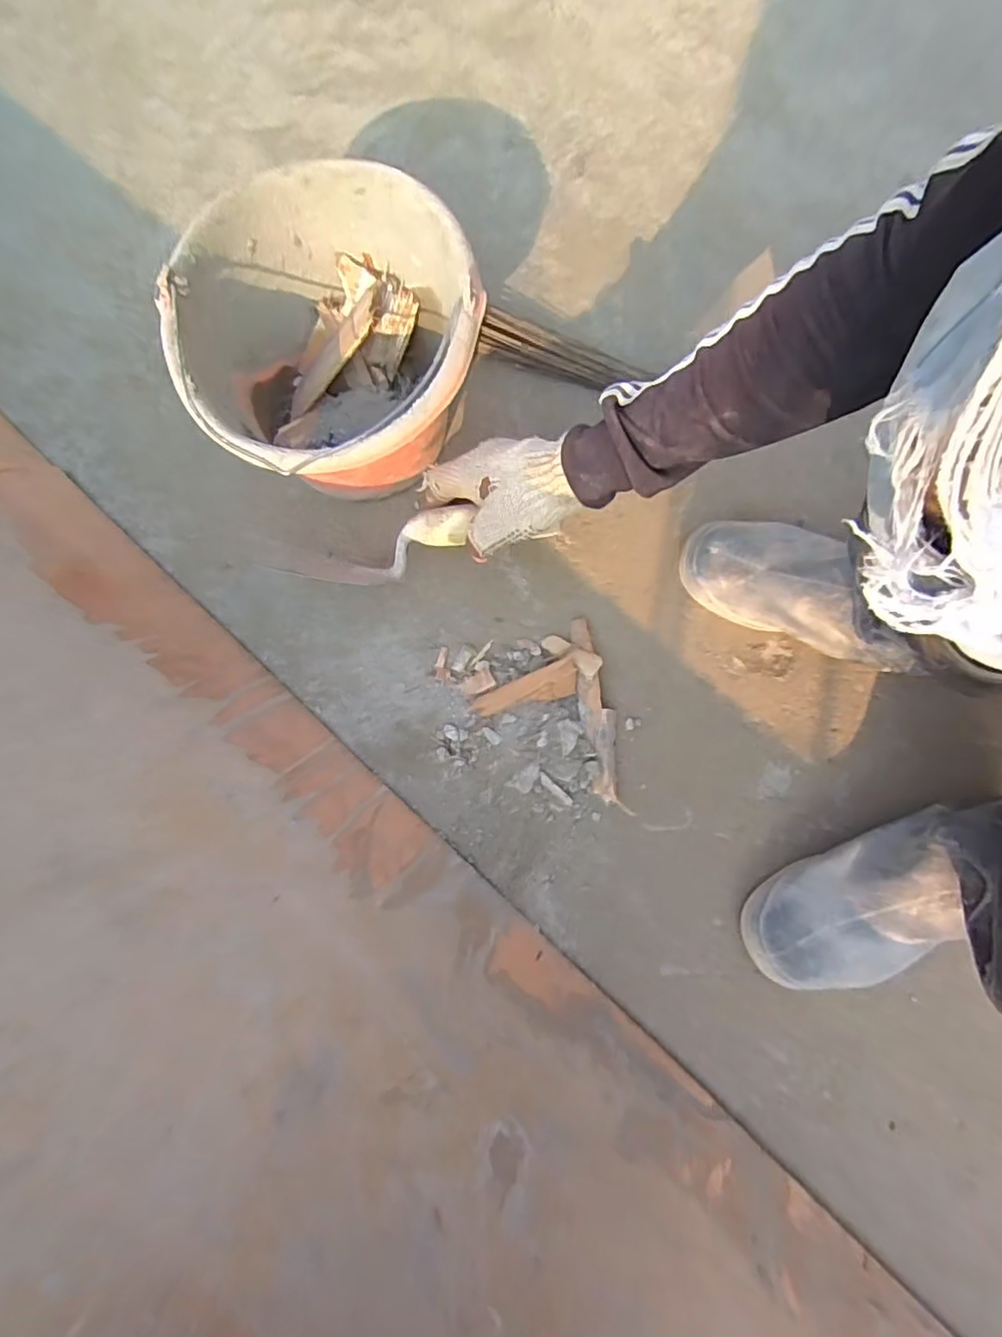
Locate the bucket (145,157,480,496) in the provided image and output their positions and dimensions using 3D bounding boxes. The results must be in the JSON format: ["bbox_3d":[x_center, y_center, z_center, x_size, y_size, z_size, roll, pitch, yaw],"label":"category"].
[{"bbox_3d":[-0.128,-0.248,0.490,0.214,0.166,0.233,0,79,-1],"label":"bucket"}]

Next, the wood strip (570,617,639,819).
[{"bbox_3d":[0.085,0.039,0.515,0.027,0.019,0.173,-10,80,-3],"label":"wood strip"}]

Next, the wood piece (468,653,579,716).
[{"bbox_3d":[0.024,0.021,0.505,0.096,0.004,0.029,-24,81,-6],"label":"wood piece"}]

